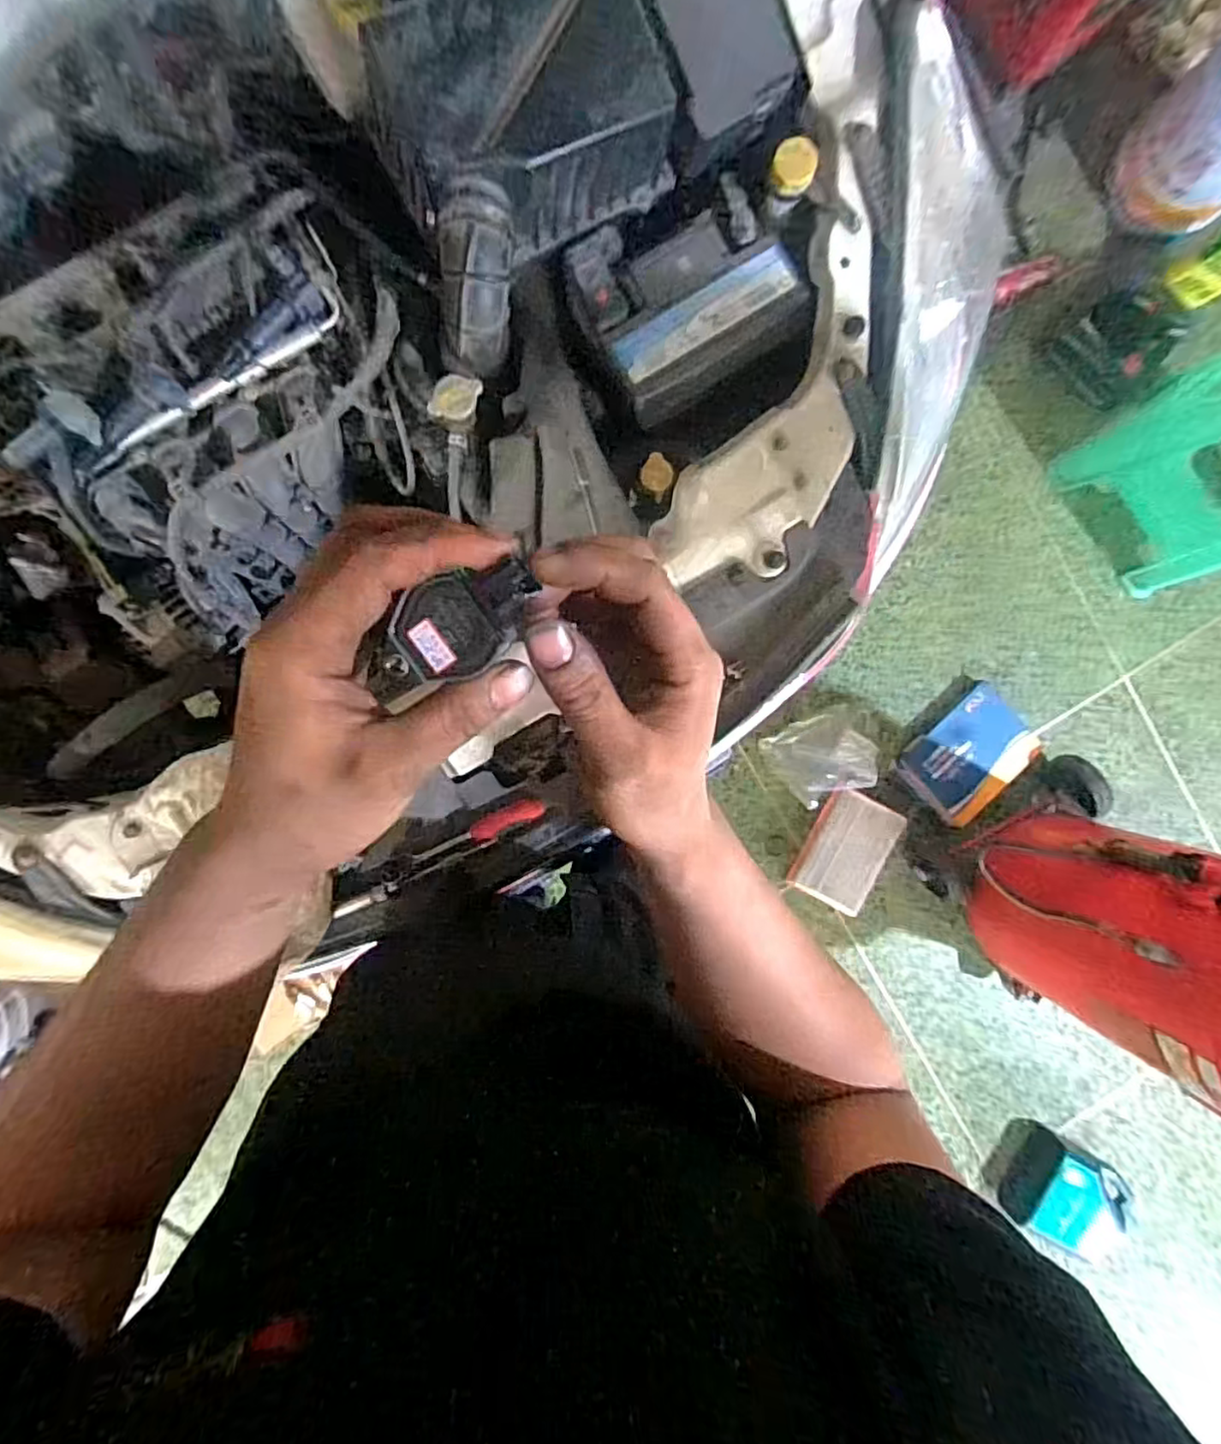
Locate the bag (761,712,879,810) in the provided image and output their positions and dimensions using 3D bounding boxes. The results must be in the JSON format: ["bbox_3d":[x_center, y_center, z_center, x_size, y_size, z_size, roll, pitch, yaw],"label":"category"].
[{"bbox_3d":[0.487,0.082,1.466,0.200,0.088,0.176,-29,93,-2],"label":"bag"}]

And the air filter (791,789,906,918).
[{"bbox_3d":[0.542,0.296,1.504,0.188,0.050,0.257,24,94,-6],"label":"air filter"}]

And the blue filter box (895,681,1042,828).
[{"bbox_3d":[0.800,0.074,1.471,0.222,0.039,0.292,42,89,-4],"label":"blue filter box"}]

